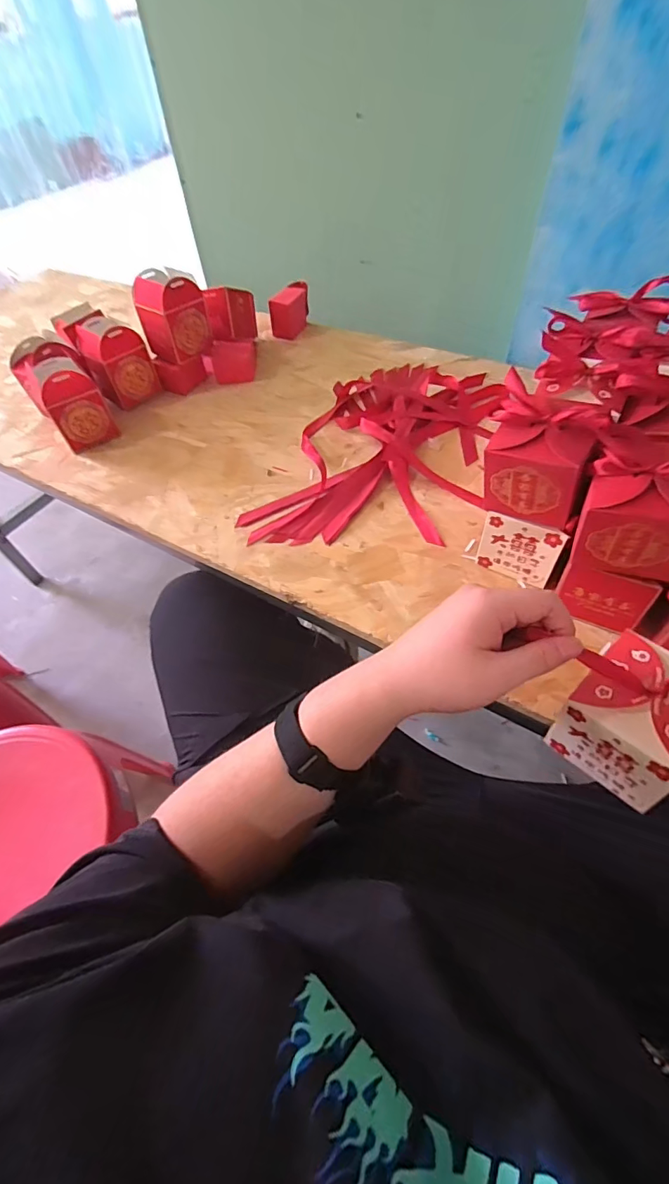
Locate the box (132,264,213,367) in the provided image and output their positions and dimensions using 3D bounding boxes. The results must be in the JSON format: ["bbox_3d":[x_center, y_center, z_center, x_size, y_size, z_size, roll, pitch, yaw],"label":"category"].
[{"bbox_3d":[-0.267,-0.452,0.765,0.084,0.110,0.085,29,60,23],"label":"box"}]

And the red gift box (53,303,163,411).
[{"bbox_3d":[-0.382,-0.398,0.787,0.092,0.113,0.143,-38,59,-23],"label":"red gift box"}]

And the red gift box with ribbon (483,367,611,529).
[{"bbox_3d":[0.188,-0.126,0.434,0.086,0.113,0.075,18,56,17],"label":"red gift box with ribbon"}]

